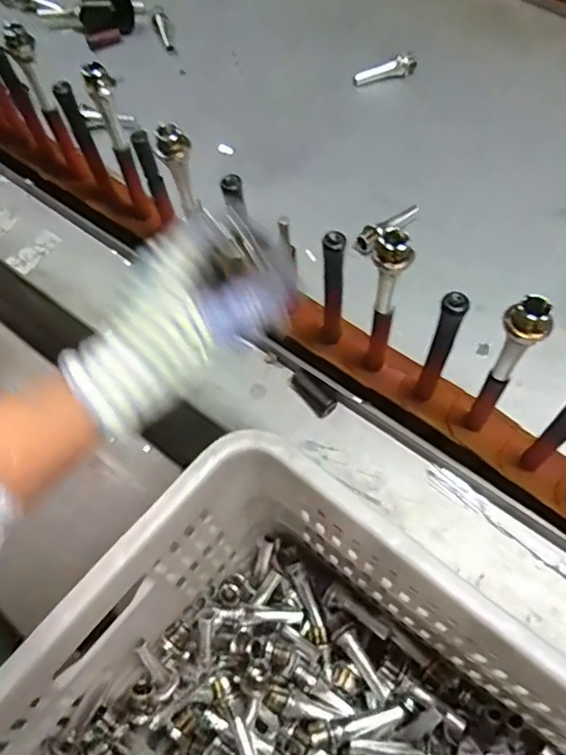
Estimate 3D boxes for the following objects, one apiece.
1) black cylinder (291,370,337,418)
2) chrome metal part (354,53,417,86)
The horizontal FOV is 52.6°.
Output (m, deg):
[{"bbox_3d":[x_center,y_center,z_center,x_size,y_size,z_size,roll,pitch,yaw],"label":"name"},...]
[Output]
[{"bbox_3d":[0.027,0.014,0.528,0.018,0.016,0.049,-37,66,-17],"label":"black cylinder"},{"bbox_3d":[0.130,-0.394,0.733,0.080,0.023,0.019,-14,61,-6],"label":"chrome metal part"}]

